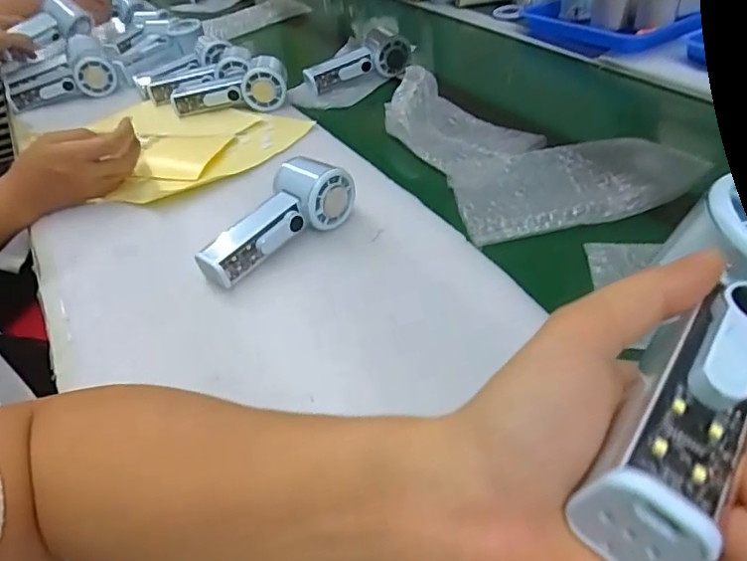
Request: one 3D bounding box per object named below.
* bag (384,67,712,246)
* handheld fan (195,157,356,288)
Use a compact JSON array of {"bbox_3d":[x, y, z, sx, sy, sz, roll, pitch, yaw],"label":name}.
[{"bbox_3d":[0.151,-0.150,0.587,0.215,0.044,0.292,-12,40,-6],"label":"bag"},{"bbox_3d":[-0.090,-0.058,0.508,0.054,0.051,0.151,27,51,35],"label":"handheld fan"}]

